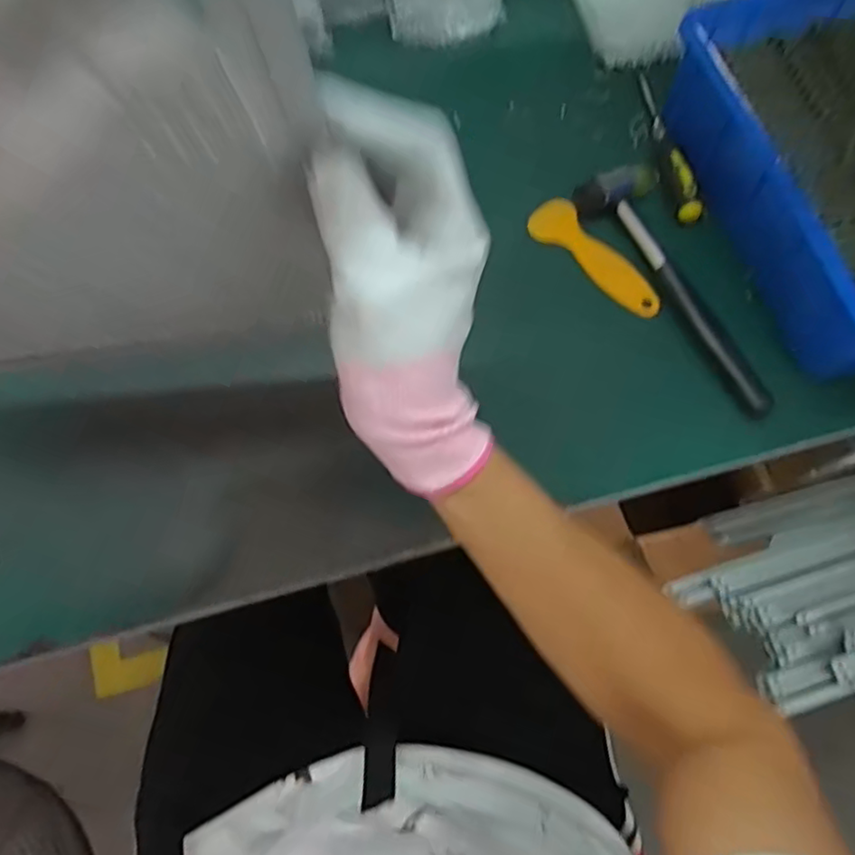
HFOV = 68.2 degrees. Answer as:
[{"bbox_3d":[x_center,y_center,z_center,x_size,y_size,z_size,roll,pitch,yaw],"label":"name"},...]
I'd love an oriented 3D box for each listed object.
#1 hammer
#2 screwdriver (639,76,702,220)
[{"bbox_3d":[0.201,-0.110,0.485,0.065,0.037,0.217,-30,73,-10],"label":"hammer"},{"bbox_3d":[0.195,-0.236,0.521,0.020,0.020,0.154,-7,70,-2],"label":"screwdriver"}]

